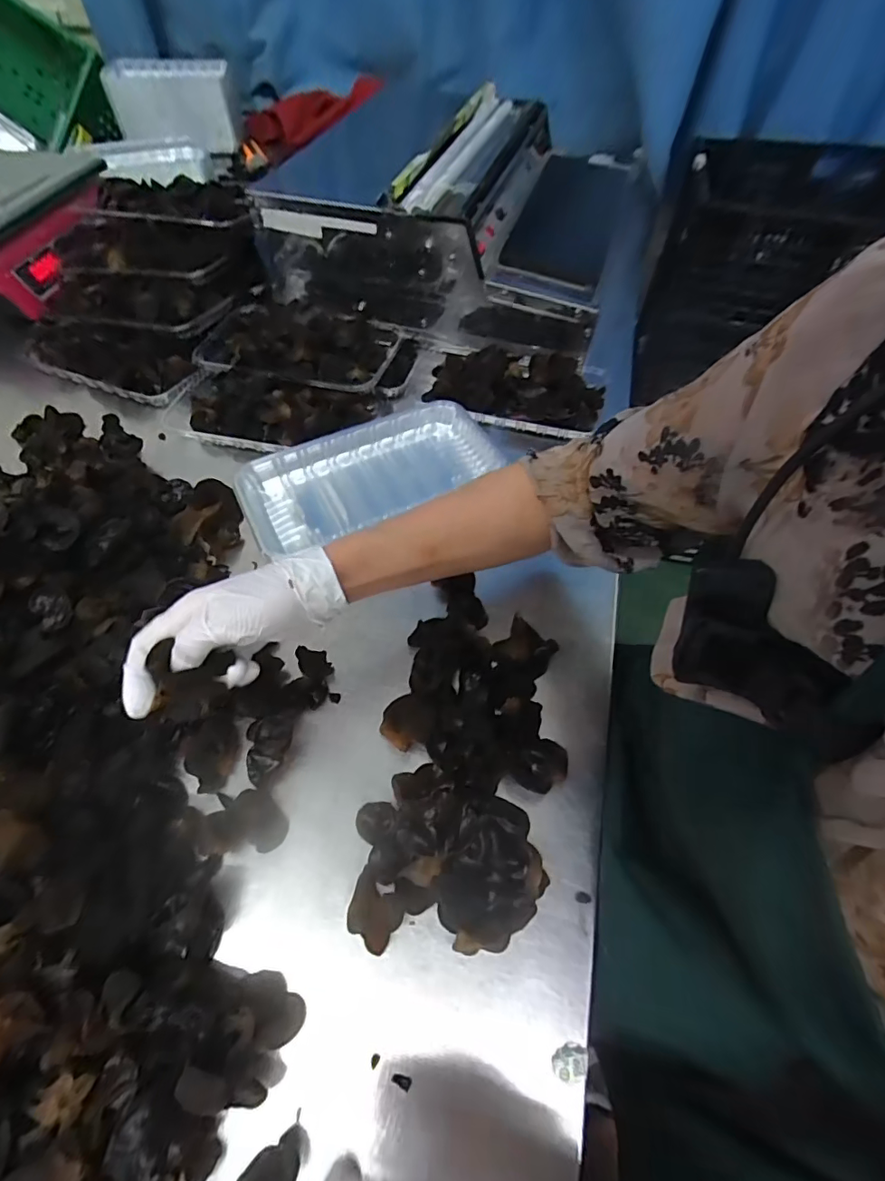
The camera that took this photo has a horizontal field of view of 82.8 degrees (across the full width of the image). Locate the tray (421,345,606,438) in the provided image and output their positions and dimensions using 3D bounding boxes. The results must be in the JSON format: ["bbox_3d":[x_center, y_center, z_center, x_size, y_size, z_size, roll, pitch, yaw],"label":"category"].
[{"bbox_3d":[0.090,-0.255,0.609,0.209,0.045,0.135,15,57,8],"label":"tray"}]

